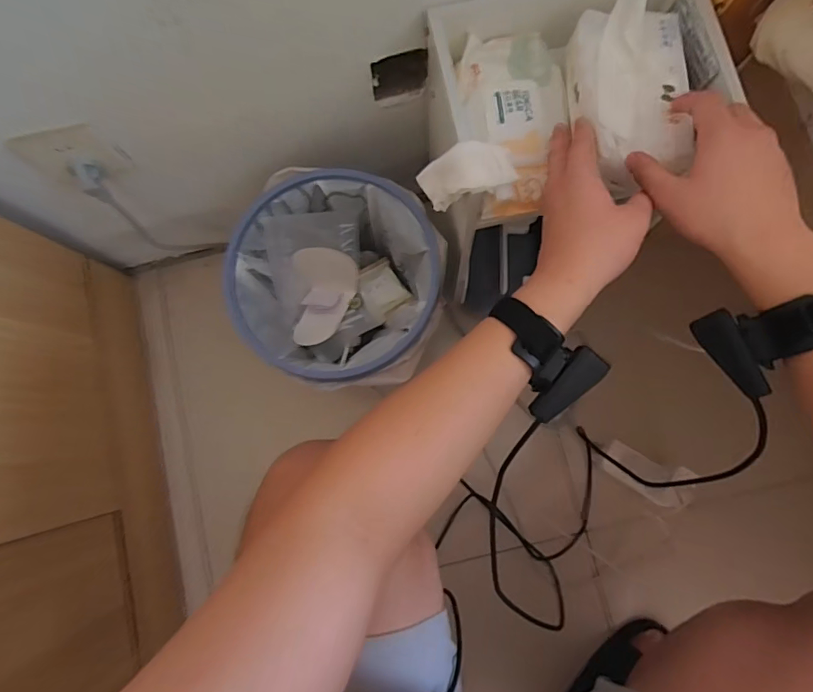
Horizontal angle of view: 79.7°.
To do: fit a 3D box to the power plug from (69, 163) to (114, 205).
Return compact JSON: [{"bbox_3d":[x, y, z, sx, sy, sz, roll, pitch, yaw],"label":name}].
[{"bbox_3d":[-0.374,-0.194,0.585,0.029,0.061,0.020,-5,61,3],"label":"power plug"}]

